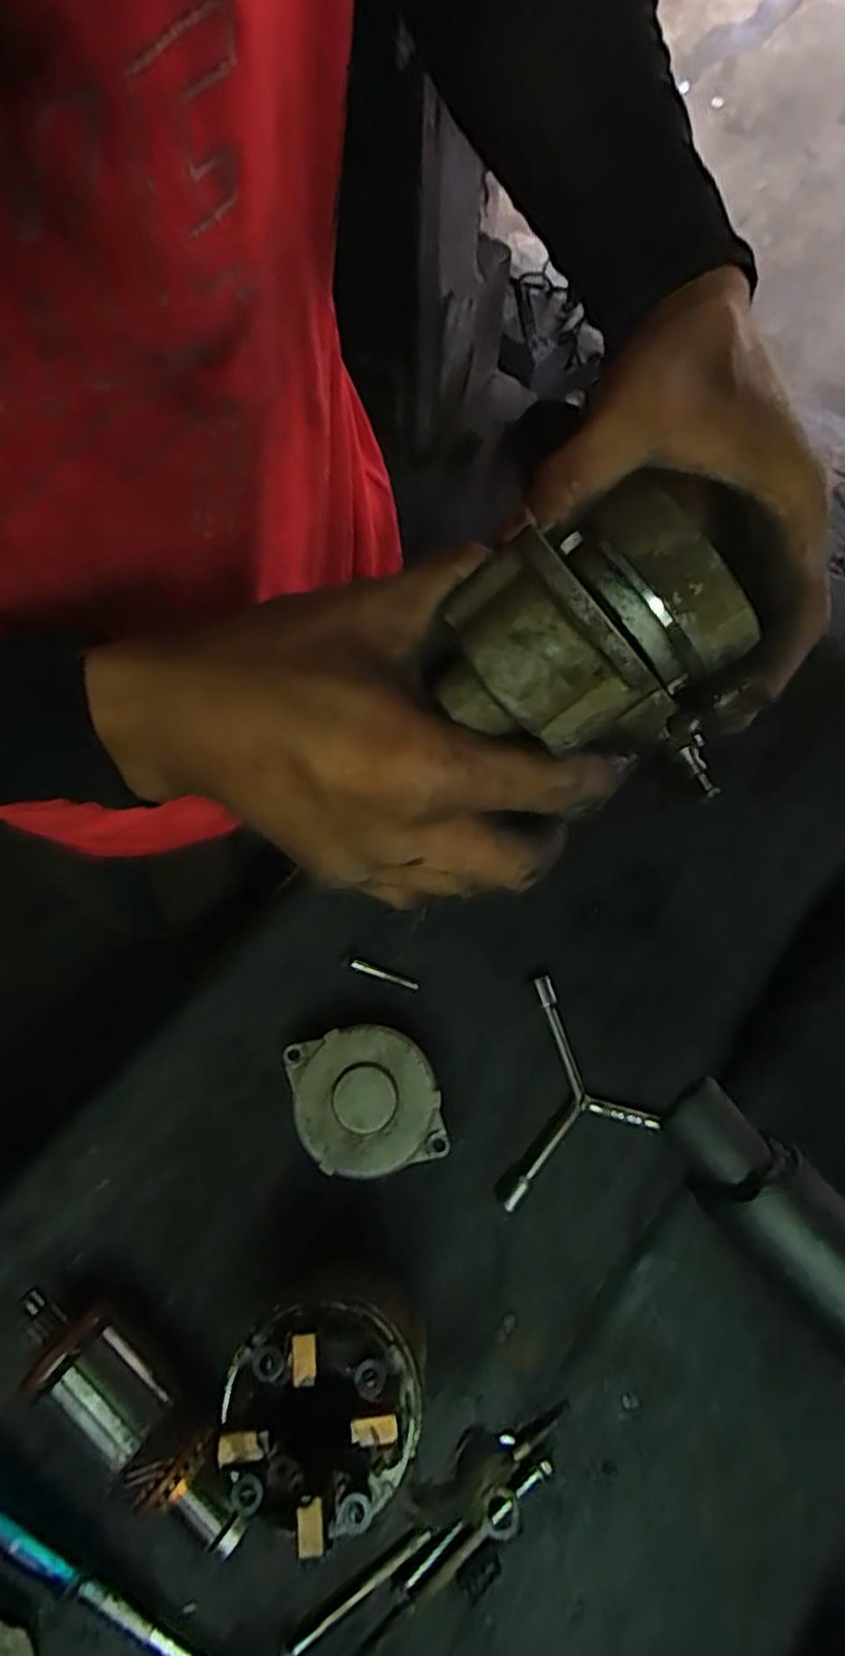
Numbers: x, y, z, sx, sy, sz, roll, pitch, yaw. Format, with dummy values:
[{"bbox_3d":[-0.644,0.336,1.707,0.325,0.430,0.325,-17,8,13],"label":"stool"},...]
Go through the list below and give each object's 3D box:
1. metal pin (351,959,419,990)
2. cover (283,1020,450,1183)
[{"bbox_3d":[-0.023,0.088,0.436,0.043,0.006,0.007,18,73,5],"label":"metal pin"},{"bbox_3d":[-0.031,0.148,0.396,0.075,0.033,0.074,-14,73,-5],"label":"cover"}]

